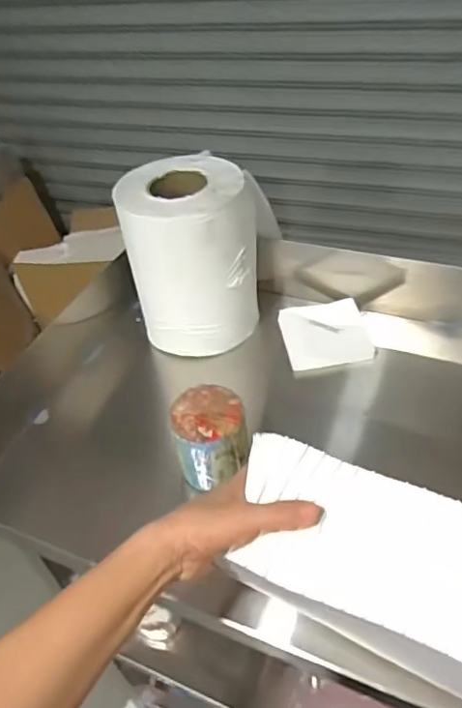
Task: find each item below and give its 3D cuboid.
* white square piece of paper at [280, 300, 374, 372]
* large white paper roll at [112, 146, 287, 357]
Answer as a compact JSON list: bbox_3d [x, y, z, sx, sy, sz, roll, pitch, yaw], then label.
[{"bbox_3d":[0.140,-0.030,0.810,0.124,0.022,0.115,-7,43,0],"label":"white square piece of paper"},{"bbox_3d":[-0.040,-0.146,0.793,0.163,0.231,0.183,7,45,15],"label":"large white paper roll"}]

